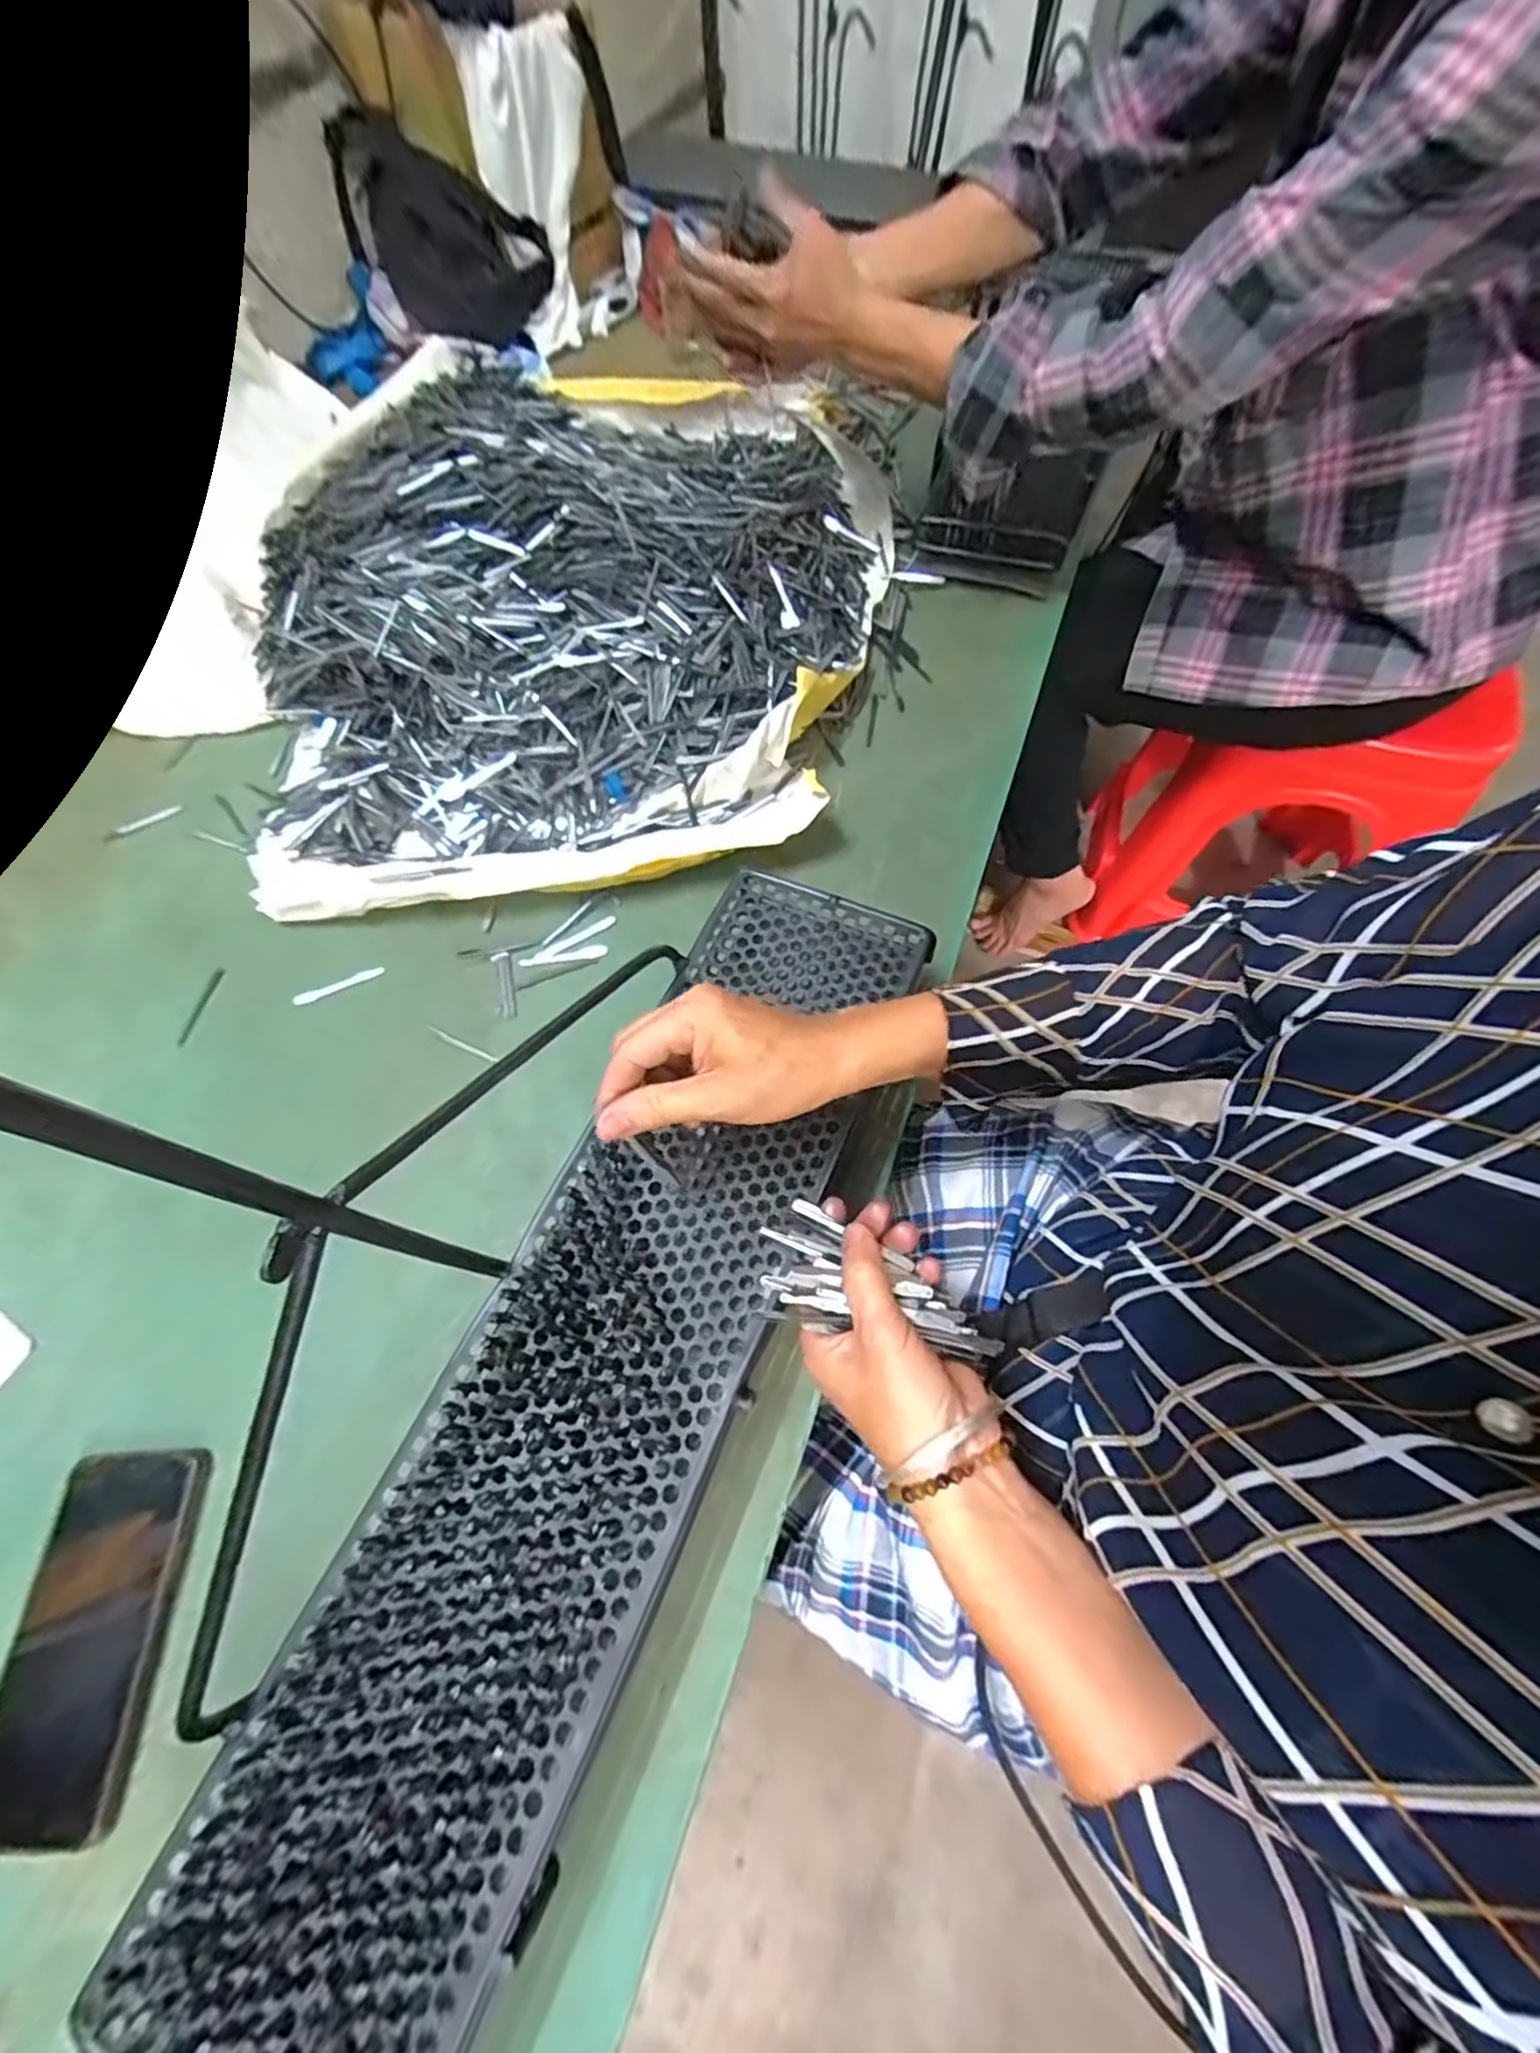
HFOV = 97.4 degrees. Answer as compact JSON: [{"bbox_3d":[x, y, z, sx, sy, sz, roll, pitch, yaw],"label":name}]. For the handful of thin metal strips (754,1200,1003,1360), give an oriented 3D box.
[{"bbox_3d":[0.052,0.136,0.342,0.123,0.027,0.057,20,68,16],"label":"handful of thin metal strips"}]

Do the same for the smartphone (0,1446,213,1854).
[{"bbox_3d":[-0.353,0.318,0.357,0.080,0.015,0.159,-4,61,-8],"label":"smartphone"}]

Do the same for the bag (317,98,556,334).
[{"bbox_3d":[-0.437,-1.060,0.905,0.261,0.168,0.093,26,69,15],"label":"bag"}]

